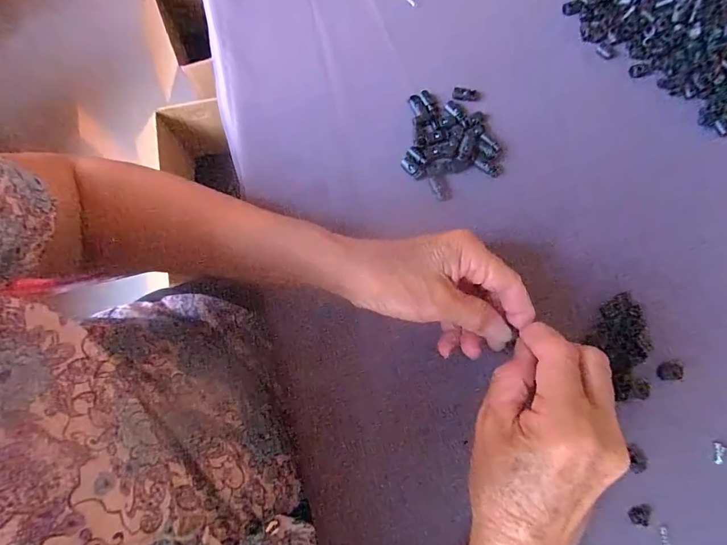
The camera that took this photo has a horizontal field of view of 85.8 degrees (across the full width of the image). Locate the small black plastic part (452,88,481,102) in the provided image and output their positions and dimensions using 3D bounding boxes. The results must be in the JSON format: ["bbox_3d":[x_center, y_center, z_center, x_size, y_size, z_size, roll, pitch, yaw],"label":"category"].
[{"bbox_3d":[0.093,-0.160,0.352,0.028,0.009,0.007,-1,76,-19],"label":"small black plastic part"}]

